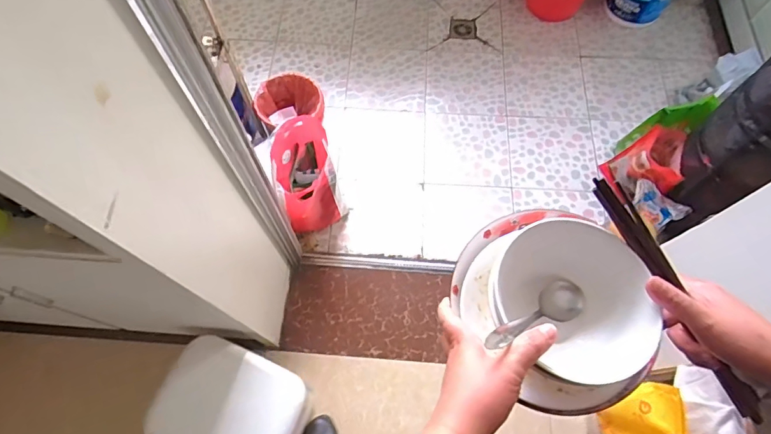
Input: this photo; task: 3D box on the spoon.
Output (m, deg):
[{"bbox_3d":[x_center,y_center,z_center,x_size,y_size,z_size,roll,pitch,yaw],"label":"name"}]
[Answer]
[{"bbox_3d":[0.131,0.086,0.396,0.146,0.021,0.034,-12,65,-39],"label":"spoon"}]

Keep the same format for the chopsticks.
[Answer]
[{"bbox_3d":[0.262,0.076,0.404,0.019,0.022,0.261,-35,93,-11],"label":"chopsticks"}]

